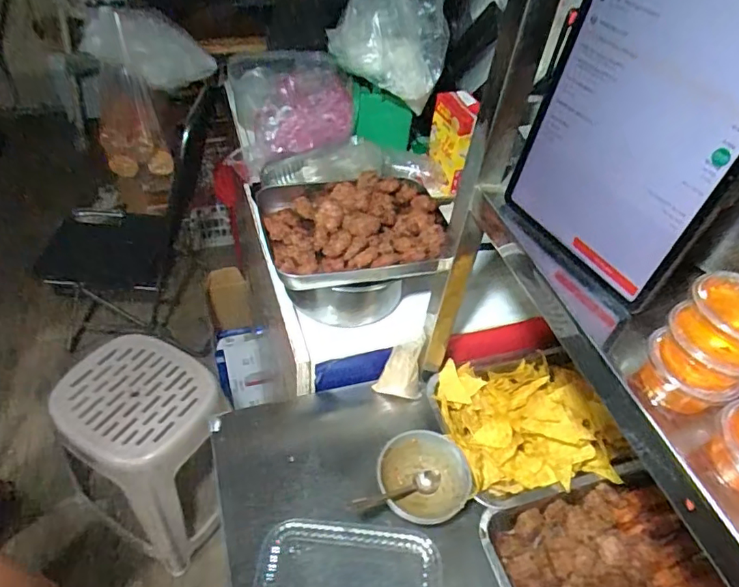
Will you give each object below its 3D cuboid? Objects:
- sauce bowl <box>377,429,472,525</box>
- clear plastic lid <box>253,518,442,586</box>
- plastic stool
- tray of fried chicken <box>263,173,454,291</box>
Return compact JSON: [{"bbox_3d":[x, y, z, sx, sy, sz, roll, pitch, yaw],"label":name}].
[{"bbox_3d":[0.066,0.233,0.662,0.113,0.051,0.106,3,46,-3],"label":"sauce bowl"},{"bbox_3d":[-0.023,0.328,0.603,0.206,0.028,0.120,7,46,0],"label":"clear plastic lid"},{"bbox_3d":[-0.517,0.378,1.276,0.340,0.462,0.293,27,49,19],"label":"plastic stool"},{"bbox_3d":[-0.021,-0.093,0.739,0.243,0.054,0.201,-7,47,-13],"label":"tray of fried chicken"}]

